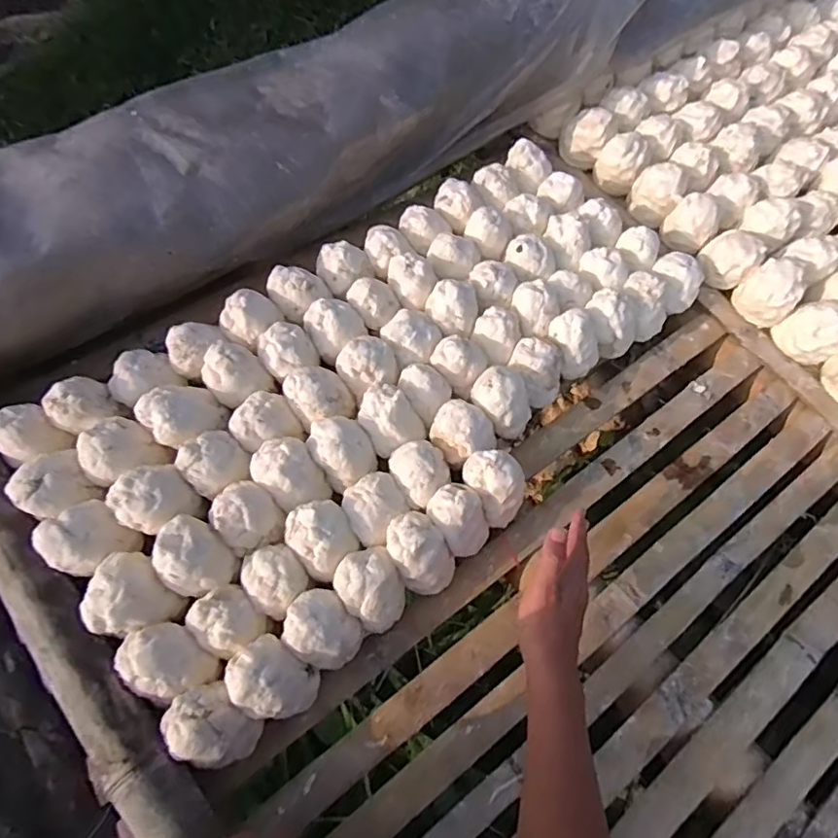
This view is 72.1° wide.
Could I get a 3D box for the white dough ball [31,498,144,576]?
[{"bbox_3d":[-0.348,0.126,0.599,0.076,0.052,0.065,-40,71,-16],"label":"white dough ball"}]

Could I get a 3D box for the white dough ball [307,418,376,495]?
[{"bbox_3d":[-0.089,0.039,0.674,0.070,0.062,0.077,0,65,0],"label":"white dough ball"}]

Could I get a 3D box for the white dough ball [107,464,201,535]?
[{"bbox_3d":[-0.286,0.087,0.618,0.074,0.054,0.064,-38,70,-16],"label":"white dough ball"}]

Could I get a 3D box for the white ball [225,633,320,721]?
[{"bbox_3d":[-0.150,0.259,0.571,0.071,0.065,0.067,34,70,15],"label":"white ball"}]

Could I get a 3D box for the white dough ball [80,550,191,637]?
[{"bbox_3d":[-0.296,0.182,0.582,0.077,0.057,0.075,0,65,0],"label":"white dough ball"}]

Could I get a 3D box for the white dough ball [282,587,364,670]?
[{"bbox_3d":[-0.102,0.222,0.603,0.067,0.071,0.077,-41,71,-17],"label":"white dough ball"}]

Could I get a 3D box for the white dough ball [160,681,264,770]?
[{"bbox_3d":[-0.201,0.293,0.548,0.072,0.052,0.065,37,71,16],"label":"white dough ball"}]

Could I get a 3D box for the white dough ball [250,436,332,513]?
[{"bbox_3d":[-0.149,0.063,0.655,0.068,0.061,0.080,-34,69,-14],"label":"white dough ball"}]

